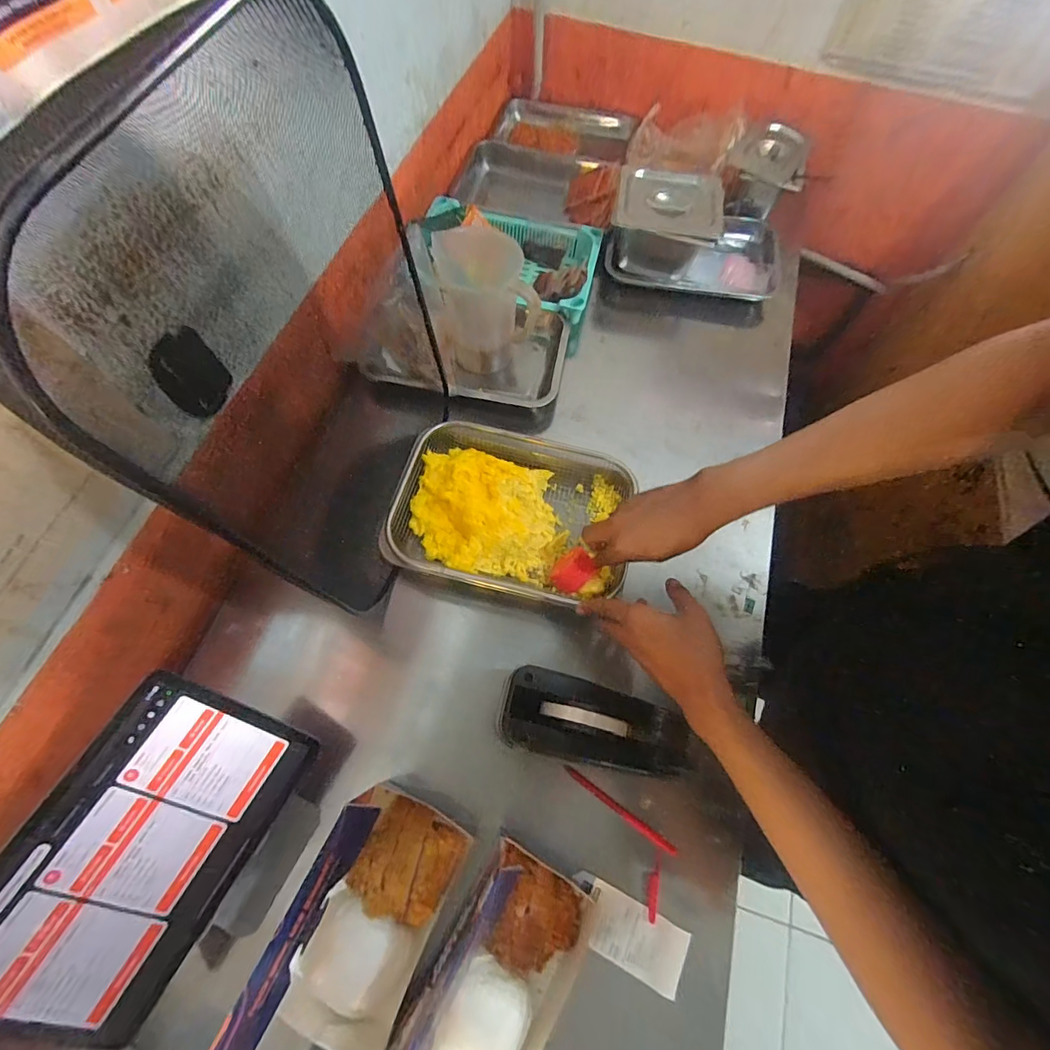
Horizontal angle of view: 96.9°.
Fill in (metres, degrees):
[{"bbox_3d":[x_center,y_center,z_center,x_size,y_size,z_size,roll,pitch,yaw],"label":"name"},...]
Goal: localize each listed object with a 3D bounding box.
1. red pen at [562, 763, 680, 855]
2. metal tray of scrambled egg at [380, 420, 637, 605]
[{"bbox_3d":[0.103,0.313,0.511,0.139,0.007,0.011,33,69,11],"label":"red pen"},{"bbox_3d":[-0.017,-0.014,0.596,0.288,0.063,0.209,12,67,3],"label":"metal tray of scrambled egg"}]

